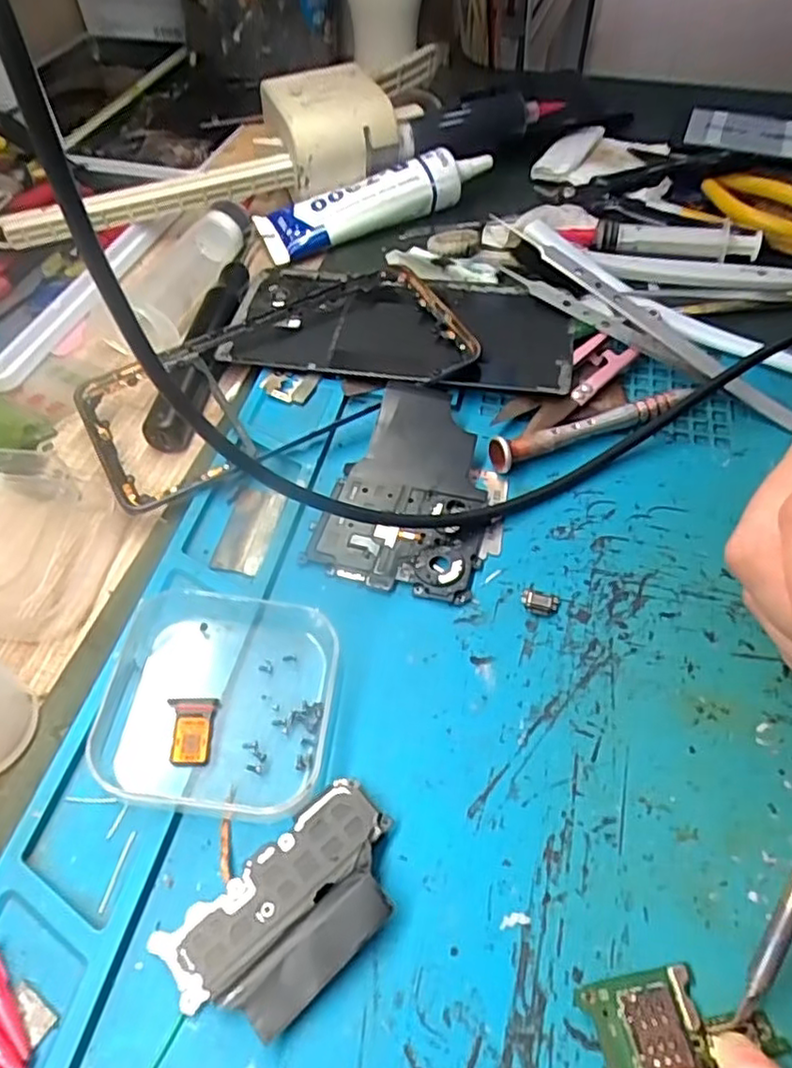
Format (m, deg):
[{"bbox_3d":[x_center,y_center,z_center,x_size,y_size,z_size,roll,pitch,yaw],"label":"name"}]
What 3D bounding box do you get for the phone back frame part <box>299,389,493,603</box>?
[{"bbox_3d":[0.007,-0.019,0.255,0.058,0.008,0.090,12,60,7],"label":"phone back frame part"}]

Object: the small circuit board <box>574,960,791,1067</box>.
[{"bbox_3d":[0.066,0.113,0.157,0.043,0.004,0.020,-7,53,-5],"label":"small circuit board"}]

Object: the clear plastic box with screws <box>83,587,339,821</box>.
[{"bbox_3d":[-0.053,0.047,0.203,0.064,0.014,0.066,6,53,5],"label":"clear plastic box with screws"}]

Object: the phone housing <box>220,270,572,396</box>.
[{"bbox_3d":[0.002,-0.094,0.307,0.151,0.011,0.071,9,53,7],"label":"phone housing"}]

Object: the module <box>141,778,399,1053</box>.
[{"bbox_3d":[-0.025,0.095,0.171,0.061,0.008,0.035,-36,60,-24],"label":"module"}]

